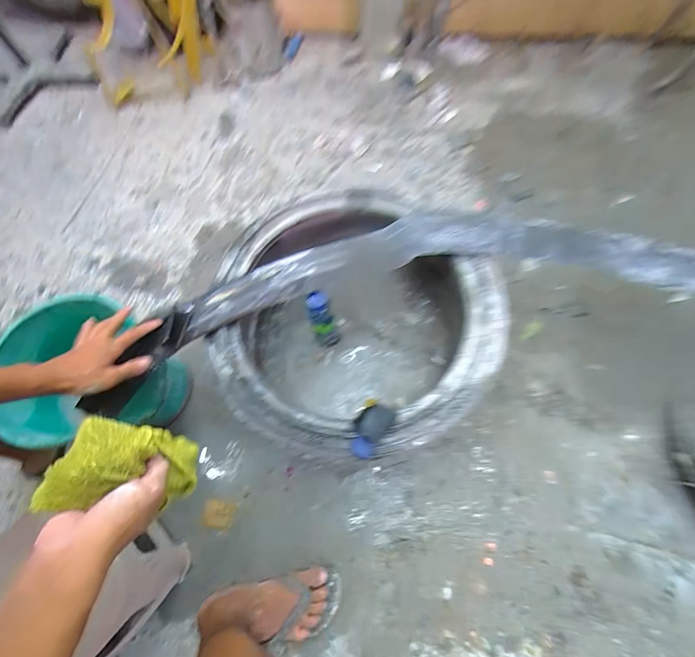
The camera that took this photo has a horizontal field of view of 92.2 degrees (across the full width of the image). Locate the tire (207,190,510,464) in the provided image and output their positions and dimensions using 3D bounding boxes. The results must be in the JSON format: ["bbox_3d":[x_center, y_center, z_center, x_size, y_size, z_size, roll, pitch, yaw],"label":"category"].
[{"bbox_3d":[0.024,-0.015,0.739,0.566,0.201,0.567,-6,68,0],"label":"tire"}]

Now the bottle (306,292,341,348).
[{"bbox_3d":[-0.053,-0.017,0.766,0.064,0.213,0.052,-16,69,-4],"label":"bottle"}]

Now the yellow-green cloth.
[{"bbox_3d":[-0.238,0.155,0.383,0.065,0.152,0.084,-6,67,20],"label":"yellow-green cloth"}]

